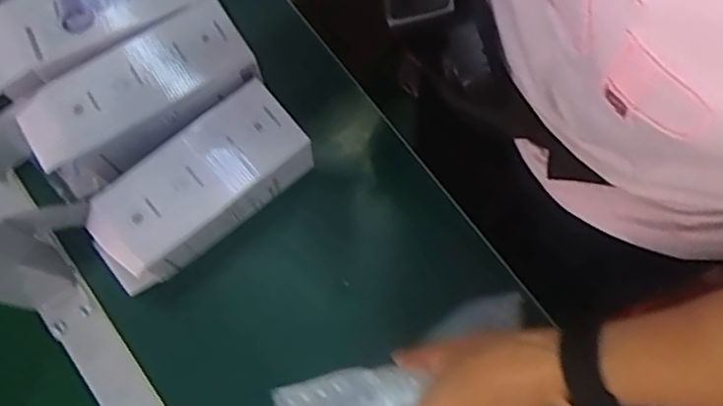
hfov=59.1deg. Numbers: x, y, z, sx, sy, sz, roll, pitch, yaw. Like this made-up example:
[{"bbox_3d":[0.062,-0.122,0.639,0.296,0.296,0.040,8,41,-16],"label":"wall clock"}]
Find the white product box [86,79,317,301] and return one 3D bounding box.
[{"bbox_3d":[-0.135,-0.008,0.528,0.188,0.065,0.077,-39,78,-10],"label":"white product box"}]

